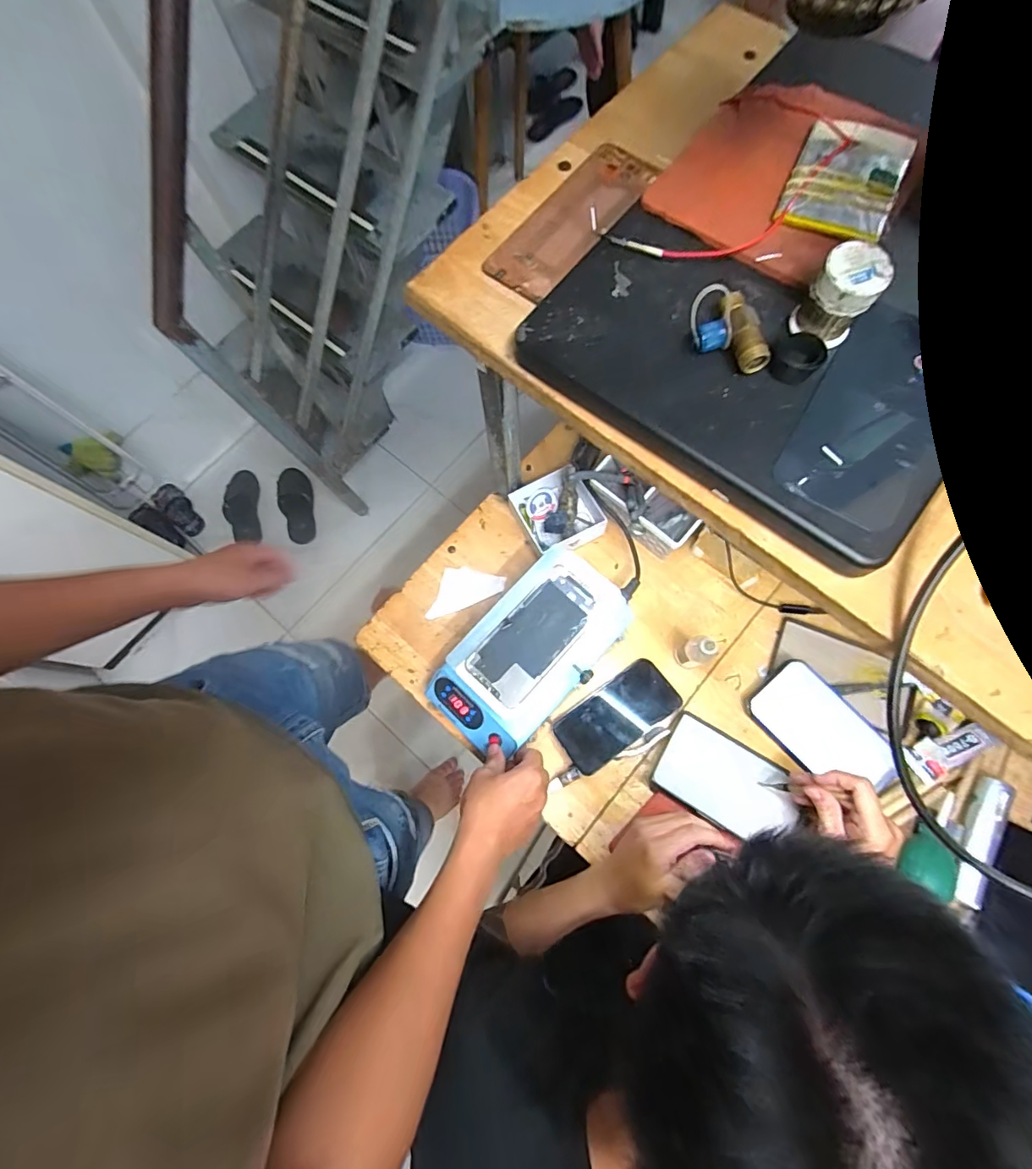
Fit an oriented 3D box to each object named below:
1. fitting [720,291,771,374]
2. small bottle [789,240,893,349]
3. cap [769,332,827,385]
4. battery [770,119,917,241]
[{"bbox_3d":[0.133,-0.148,0.292,0.015,0.013,0.046,-19,89,-4],"label":"fitting"},{"bbox_3d":[0.182,-0.161,0.282,0.033,0.043,0.034,-1,74,2],"label":"small bottle"},{"bbox_3d":[0.164,-0.132,0.293,0.028,0.013,0.024,35,78,11],"label":"cap"},{"bbox_3d":[0.209,-0.258,0.319,0.063,0.010,0.083,24,76,9],"label":"battery"}]

